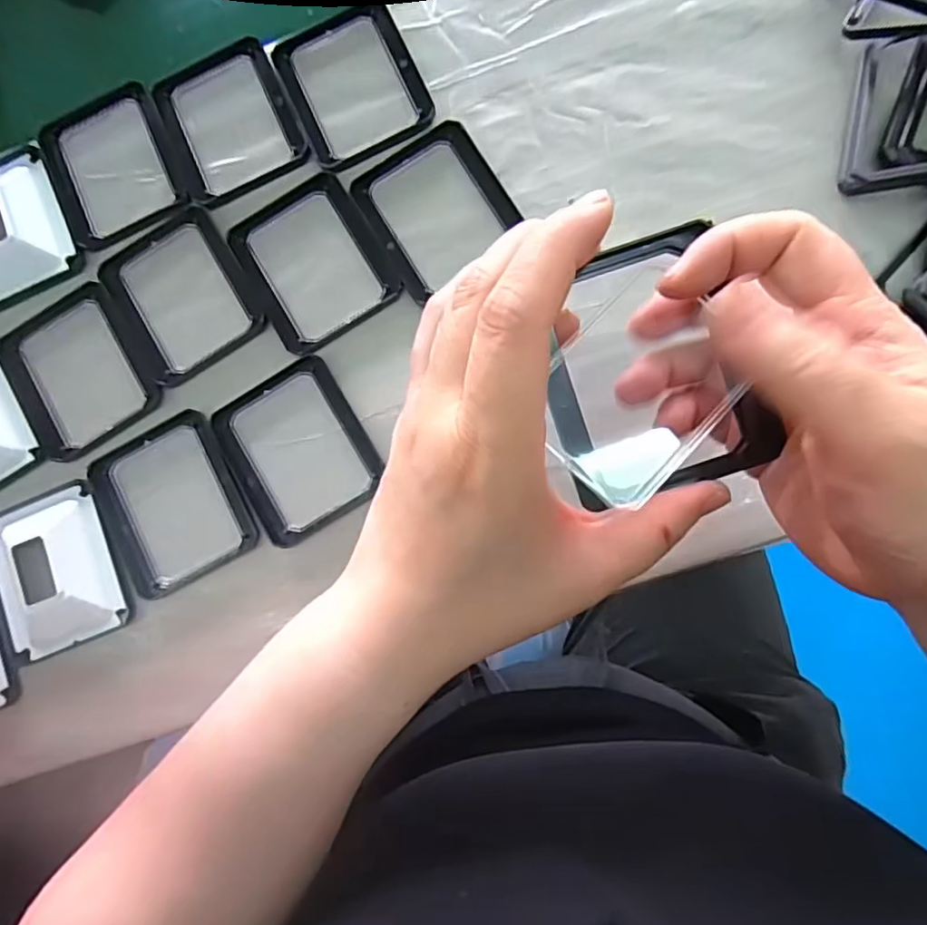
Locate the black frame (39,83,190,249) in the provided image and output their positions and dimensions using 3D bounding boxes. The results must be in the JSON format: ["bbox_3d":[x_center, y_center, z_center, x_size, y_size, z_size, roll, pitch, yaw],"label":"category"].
[{"bbox_3d":[-0.197,-0.166,0.334,0.069,0.004,0.085,-26,81,2],"label":"black frame"}]

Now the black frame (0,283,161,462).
[{"bbox_3d":[-0.210,-0.049,0.325,0.071,0.005,0.083,-32,80,1],"label":"black frame"}]

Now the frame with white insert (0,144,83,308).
[{"bbox_3d":[-0.257,-0.133,0.331,0.068,0.014,0.088,-27,81,2],"label":"frame with white insert"}]

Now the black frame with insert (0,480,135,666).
[{"bbox_3d":[-0.213,0.055,0.305,0.067,0.013,0.080,-21,81,3],"label":"black frame with insert"}]

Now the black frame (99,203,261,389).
[{"bbox_3d":[-0.153,-0.091,0.324,0.068,0.004,0.085,-30,81,2],"label":"black frame"}]

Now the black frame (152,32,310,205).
[{"bbox_3d":[-0.131,-0.189,0.328,0.071,0.007,0.083,-25,81,2],"label":"black frame"}]

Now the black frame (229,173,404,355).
[{"bbox_3d":[-0.080,-0.106,0.315,0.068,0.004,0.083,-32,80,1],"label":"black frame"}]

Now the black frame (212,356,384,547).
[{"bbox_3d":[-0.084,-0.006,0.306,0.069,0.007,0.080,-30,81,2],"label":"black frame"}]

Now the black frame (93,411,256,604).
[{"bbox_3d":[-0.150,0.021,0.310,0.071,0.005,0.082,-28,81,2],"label":"black frame"}]

